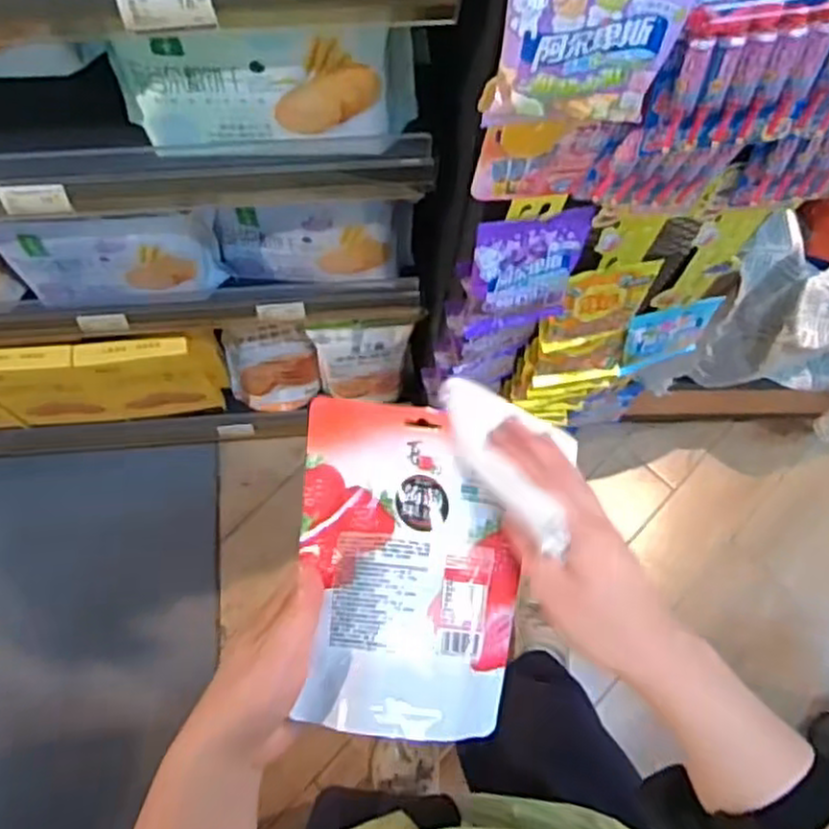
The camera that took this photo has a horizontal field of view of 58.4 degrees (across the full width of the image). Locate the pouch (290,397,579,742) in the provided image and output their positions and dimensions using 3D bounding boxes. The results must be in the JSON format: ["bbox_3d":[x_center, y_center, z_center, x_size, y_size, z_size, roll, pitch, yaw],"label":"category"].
[{"bbox_3d":[0.000,0.085,0.430,0.124,0.038,0.186,1,72,-2],"label":"pouch"}]

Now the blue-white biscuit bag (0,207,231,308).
[{"bbox_3d":[-0.382,-0.195,0.950,0.259,0.186,0.036,-6,73,-4],"label":"blue-white biscuit bag"}]

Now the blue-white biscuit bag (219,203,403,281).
[{"bbox_3d":[-0.138,-0.222,0.956,0.229,0.167,0.038,-1,72,-2],"label":"blue-white biscuit bag"}]

